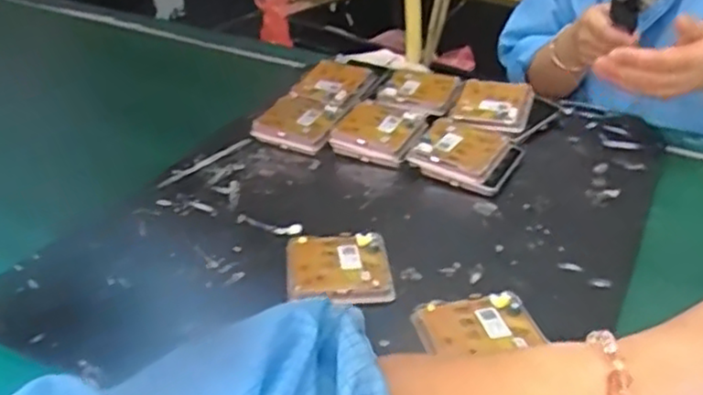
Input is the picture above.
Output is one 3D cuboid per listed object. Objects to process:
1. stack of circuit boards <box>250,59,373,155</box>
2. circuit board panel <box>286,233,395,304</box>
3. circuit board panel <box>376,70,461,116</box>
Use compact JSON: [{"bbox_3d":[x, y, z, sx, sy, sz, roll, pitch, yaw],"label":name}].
[{"bbox_3d":[-0.039,-0.105,0.759,0.080,0.017,0.164,10,38,17],"label":"stack of circuit boards"},{"bbox_3d":[-0.010,0.057,0.540,0.077,0.018,0.078,-5,34,-2],"label":"circuit board panel"},{"bbox_3d":[0.073,-0.115,0.759,0.078,0.010,0.086,11,36,21],"label":"circuit board panel"}]

